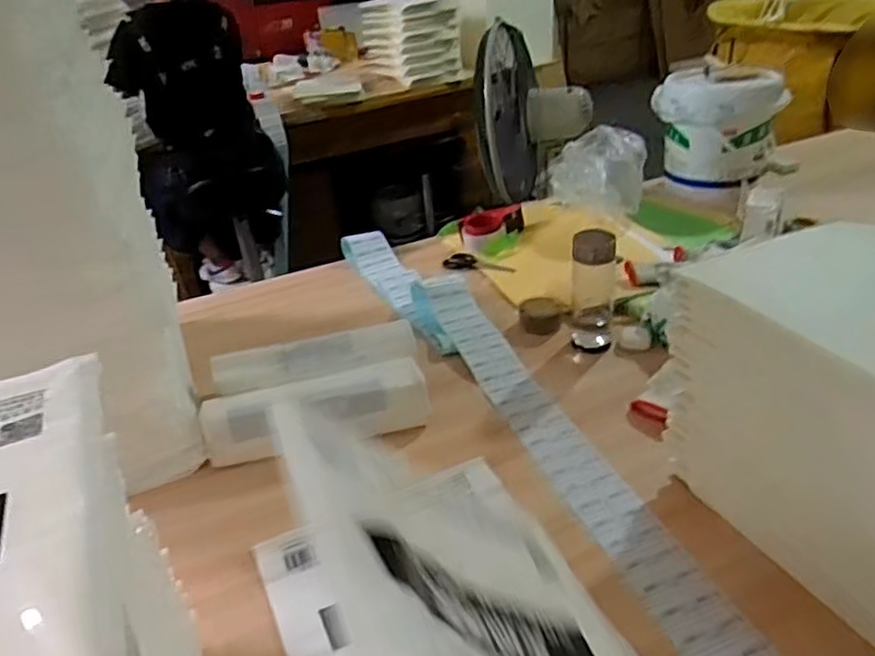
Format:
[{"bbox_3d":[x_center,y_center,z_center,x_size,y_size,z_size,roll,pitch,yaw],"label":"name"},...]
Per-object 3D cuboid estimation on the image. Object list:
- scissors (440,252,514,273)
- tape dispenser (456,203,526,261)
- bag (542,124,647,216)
[{"bbox_3d":[0.078,-0.123,1.349,0.152,0.012,0.061,20,40,35],"label":"scissors"},{"bbox_3d":[0.121,-0.200,1.414,0.140,0.056,0.130,-8,32,-3],"label":"tape dispenser"},{"bbox_3d":[0.328,-0.325,1.438,0.122,0.174,0.203,-22,35,-24],"label":"bag"}]

